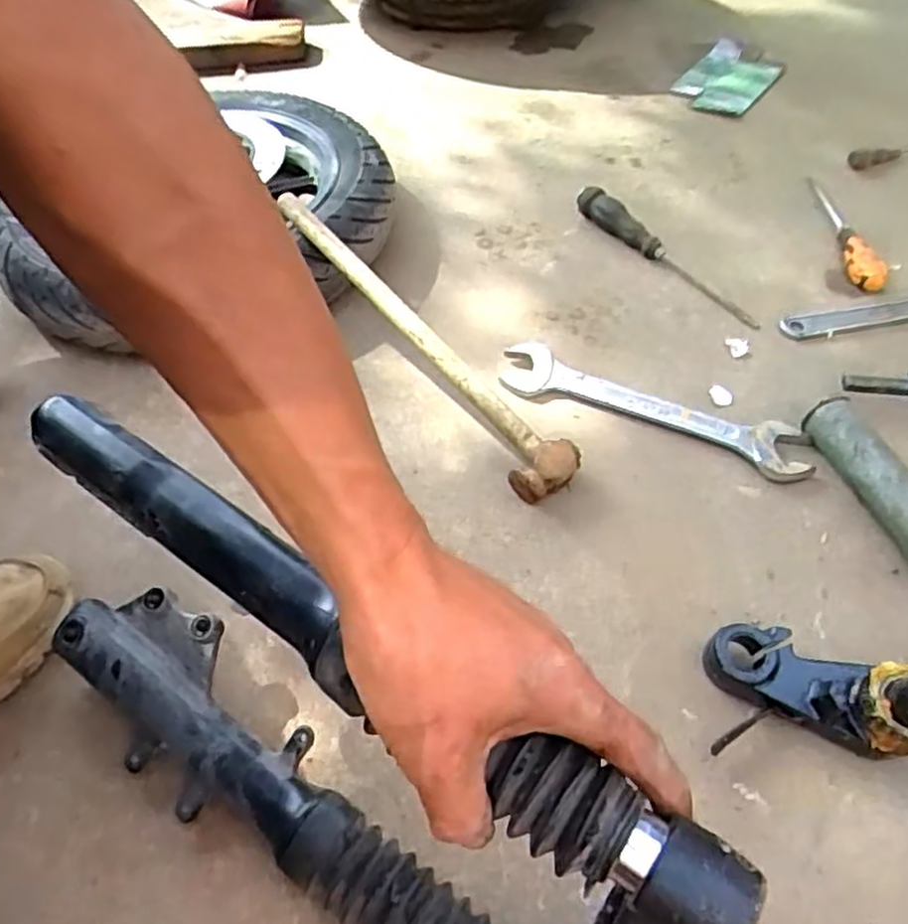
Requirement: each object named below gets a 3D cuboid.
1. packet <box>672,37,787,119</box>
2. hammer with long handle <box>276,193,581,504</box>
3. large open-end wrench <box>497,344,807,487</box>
[{"bbox_3d":[0.379,-0.536,1.002,0.100,0.031,0.152,36,62,27],"label":"packet"},{"bbox_3d":[-0.036,-0.124,0.665,0.063,0.077,0.405,-30,56,-18],"label":"hammer with long handle"},{"bbox_3d":[0.173,-0.053,0.644,0.278,0.016,0.051,23,57,20],"label":"large open-end wrench"}]

